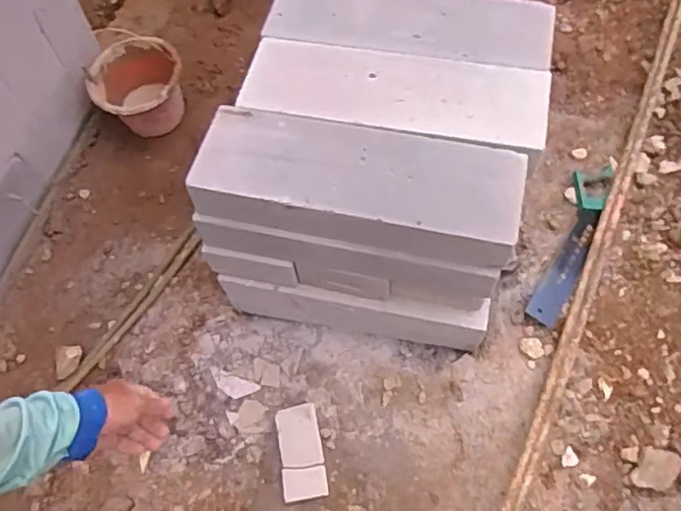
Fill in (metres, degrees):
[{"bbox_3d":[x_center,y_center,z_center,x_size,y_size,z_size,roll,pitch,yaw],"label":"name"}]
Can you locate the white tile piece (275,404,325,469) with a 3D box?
[{"bbox_3d":[-0.097,0.421,1.386,0.100,0.010,0.131,-15,73,8],"label":"white tile piece"}]

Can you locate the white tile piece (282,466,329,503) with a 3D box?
[{"bbox_3d":[-0.081,0.516,1.348,0.100,0.014,0.067,-7,61,-1],"label":"white tile piece"}]

